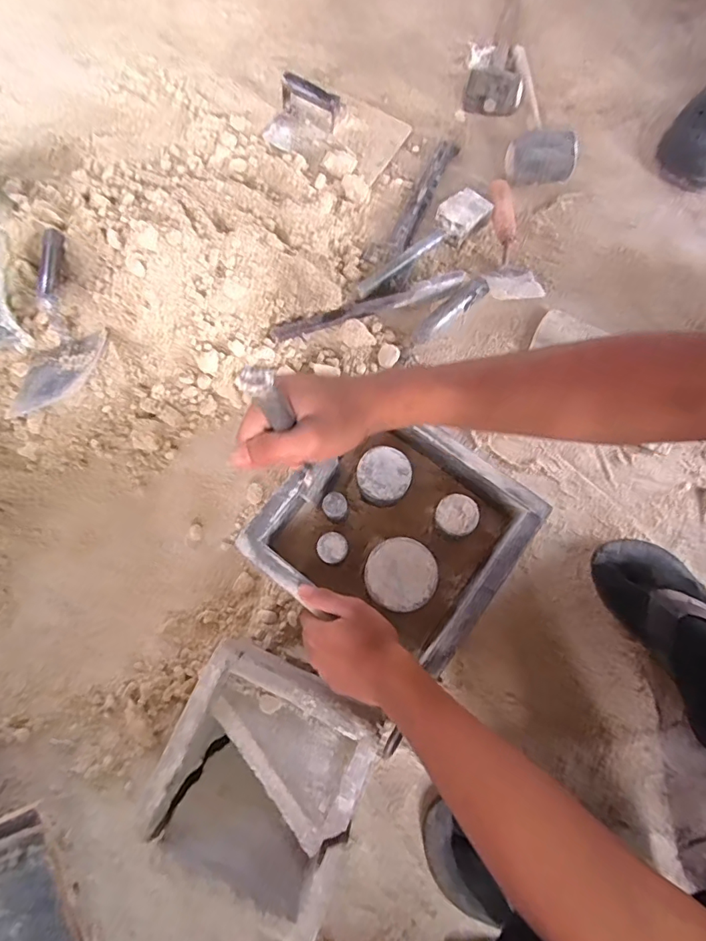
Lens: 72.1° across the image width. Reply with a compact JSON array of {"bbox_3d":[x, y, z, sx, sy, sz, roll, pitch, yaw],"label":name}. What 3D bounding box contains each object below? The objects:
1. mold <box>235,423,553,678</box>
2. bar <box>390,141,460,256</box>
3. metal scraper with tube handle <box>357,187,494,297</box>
[{"bbox_3d":[0.043,0.065,0.541,0.239,0.066,0.237,38,78,8],"label":"mold"},{"bbox_3d":[0.115,-0.453,0.791,0.032,0.020,0.247,24,76,4],"label":"bar"},{"bbox_3d":[0.102,-0.344,0.744,0.267,0.042,0.059,-39,79,-10],"label":"metal scraper with tube handle"}]

